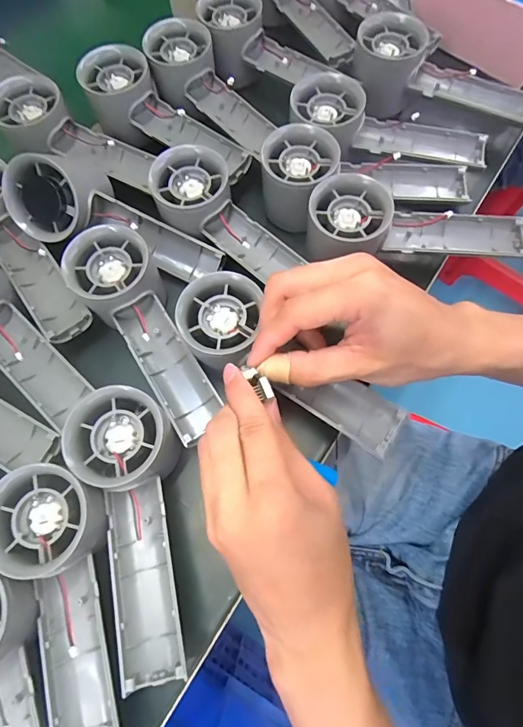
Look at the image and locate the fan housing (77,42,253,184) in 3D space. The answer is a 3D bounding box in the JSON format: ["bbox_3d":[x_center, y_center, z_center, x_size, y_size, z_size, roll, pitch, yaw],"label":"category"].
[{"bbox_3d":[-0.080,-0.198,0.327,0.148,0.044,0.055,41,76,14],"label":"fan housing"}]

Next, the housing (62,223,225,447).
[{"bbox_3d":[-0.077,-0.019,0.282,0.054,0.048,0.158,-30,86,-9],"label":"housing"}]

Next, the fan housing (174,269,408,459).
[{"bbox_3d":[0.015,0.002,0.258,0.159,0.033,0.057,34,75,12],"label":"fan housing"}]

